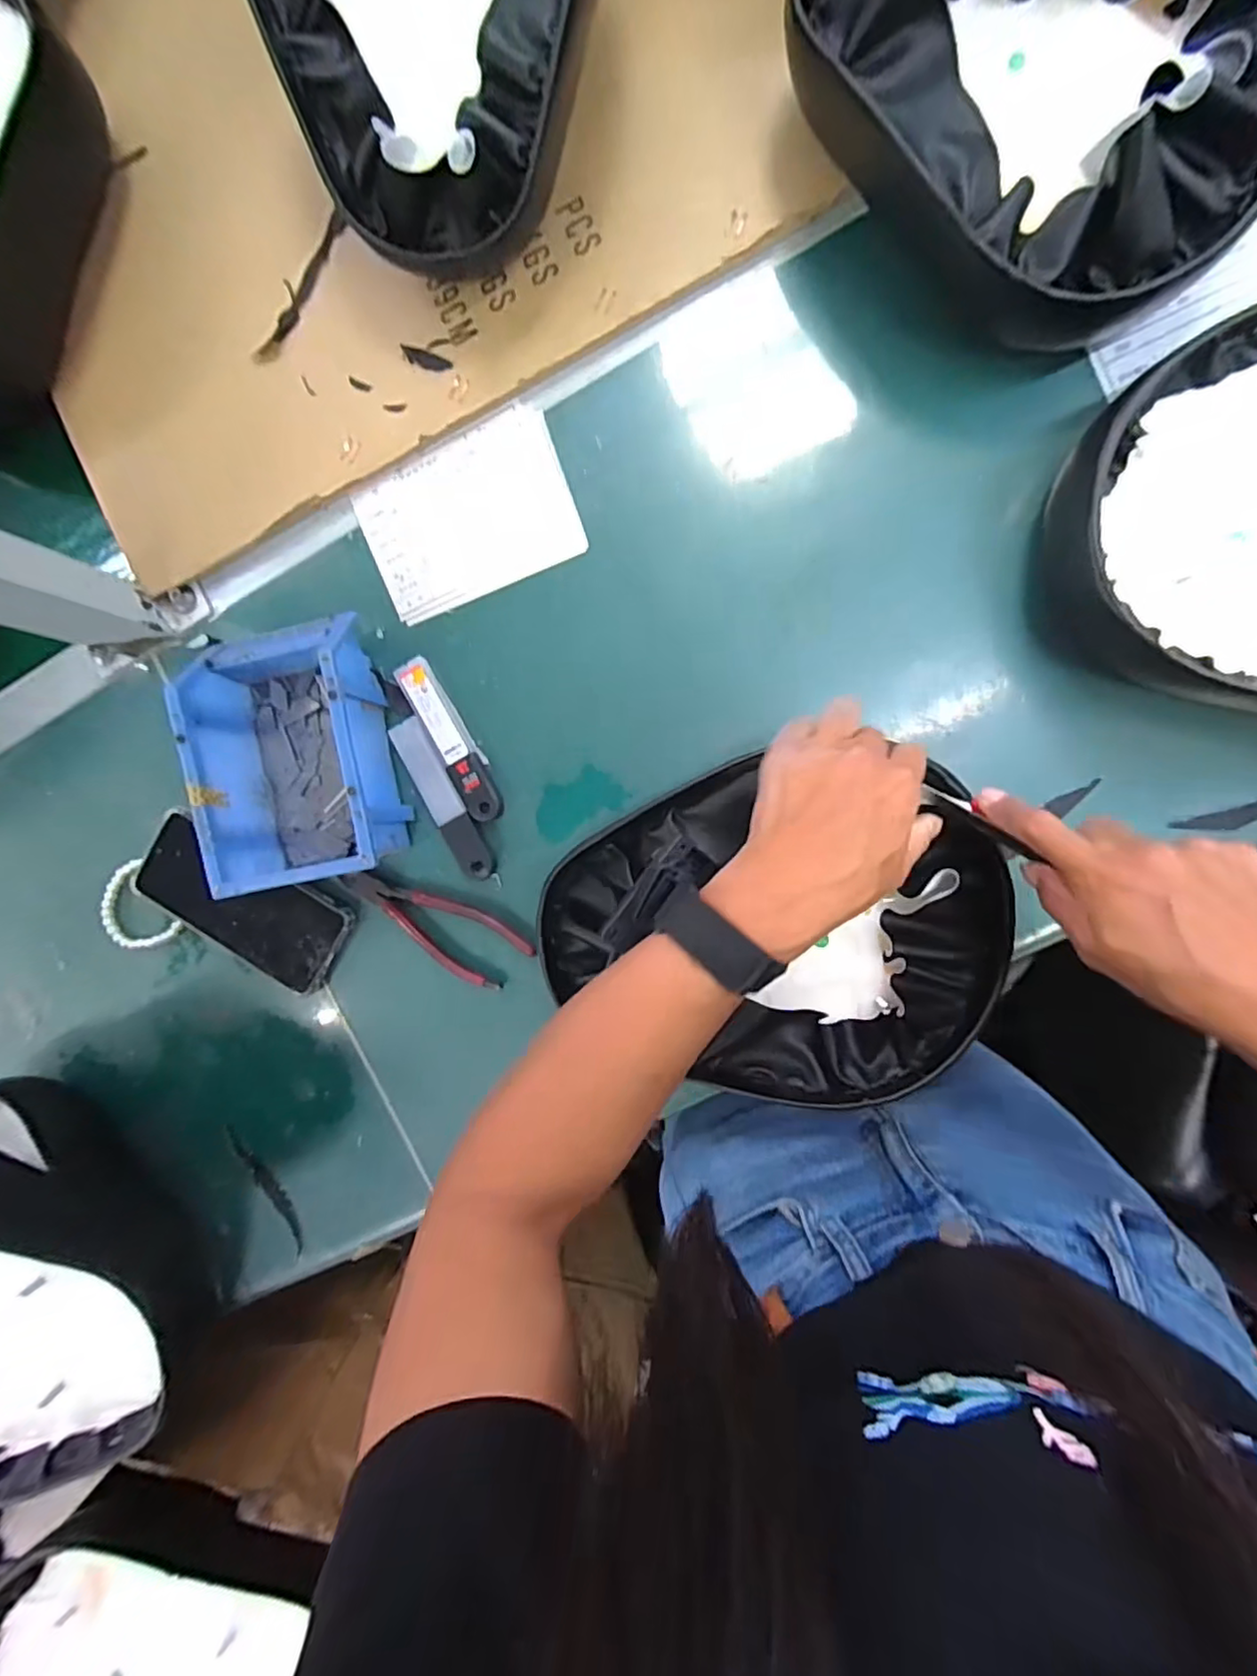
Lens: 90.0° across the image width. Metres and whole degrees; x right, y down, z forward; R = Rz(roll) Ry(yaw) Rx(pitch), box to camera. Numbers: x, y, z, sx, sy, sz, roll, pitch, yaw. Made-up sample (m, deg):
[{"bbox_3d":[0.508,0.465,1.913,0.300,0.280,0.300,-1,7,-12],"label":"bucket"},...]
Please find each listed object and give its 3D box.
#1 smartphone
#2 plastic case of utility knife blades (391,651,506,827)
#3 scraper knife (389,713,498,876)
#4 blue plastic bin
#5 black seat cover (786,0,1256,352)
[{"bbox_3d":[-0.297,0.052,0.482,0.166,0.016,0.084,29,98,1],"label":"smartphone"},{"bbox_3d":[-0.128,-0.072,0.458,0.028,0.006,0.126,-28,92,-12],"label":"plastic case of utility knife blades"},{"bbox_3d":[-0.136,-0.027,0.462,0.027,0.007,0.126,-28,93,7],"label":"scraper knife"},{"bbox_3d":[-0.232,-0.059,0.437,0.117,0.068,0.168,-12,95,6],"label":"blue plastic bin"},{"bbox_3d":[0.238,-0.436,0.351,0.218,0.096,0.284,-41,92,8],"label":"black seat cover"}]

